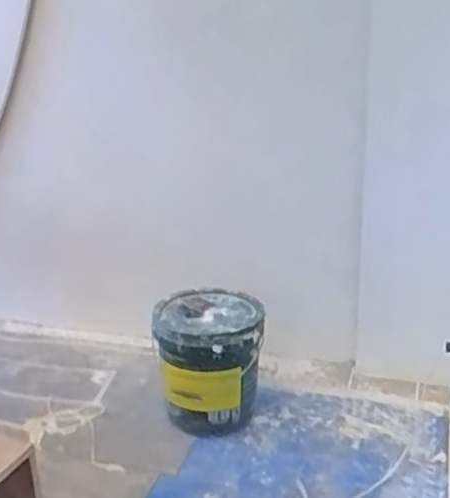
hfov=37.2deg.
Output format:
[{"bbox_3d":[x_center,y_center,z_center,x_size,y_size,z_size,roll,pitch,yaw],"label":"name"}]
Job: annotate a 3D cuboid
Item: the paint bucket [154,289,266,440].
[{"bbox_3d":[-0.038,0.312,1.794,0.279,0.329,0.252,0,19,6],"label":"paint bucket"}]

